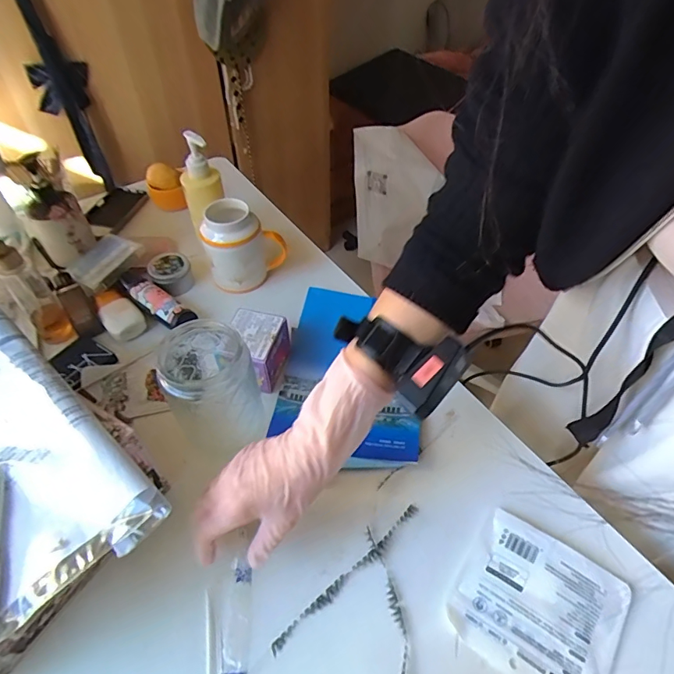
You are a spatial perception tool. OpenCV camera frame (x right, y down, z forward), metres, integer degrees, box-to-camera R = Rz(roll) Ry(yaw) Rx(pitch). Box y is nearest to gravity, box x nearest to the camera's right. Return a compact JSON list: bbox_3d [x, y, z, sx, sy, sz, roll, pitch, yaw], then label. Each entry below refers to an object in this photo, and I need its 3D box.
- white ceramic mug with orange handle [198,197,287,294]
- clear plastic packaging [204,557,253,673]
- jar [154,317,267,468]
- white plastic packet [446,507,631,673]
[{"bbox_3d":[-0.140,-0.136,0.675,0.105,0.108,0.077,-33,57,-23],"label":"white ceramic mug with orange handle"},{"bbox_3d":[-0.100,0.258,0.419,0.041,0.005,0.100,-3,49,-3],"label":"clear plastic packaging"},{"bbox_3d":[-0.138,0.052,0.506,0.087,0.123,0.098,-27,54,-21],"label":"jar"},{"bbox_3d":[0.181,0.241,0.420,0.130,0.012,0.123,28,55,22],"label":"white plastic packet"}]

